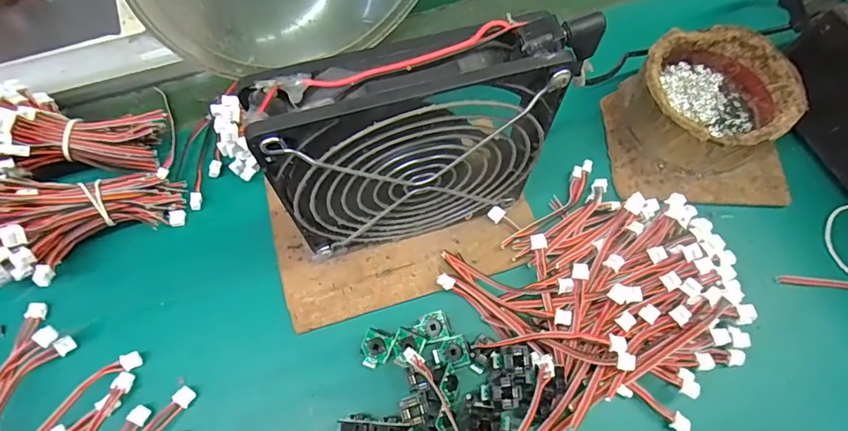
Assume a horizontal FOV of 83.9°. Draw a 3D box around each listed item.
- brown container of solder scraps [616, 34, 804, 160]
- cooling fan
[{"bbox_3d":[0.171,-0.071,0.283,0.081,0.041,0.081,0,68,-1],"label":"brown container of solder scraps"},{"bbox_3d":[-0.002,-0.026,0.215,0.121,0.128,0.028,-15,69,-7],"label":"cooling fan"}]

